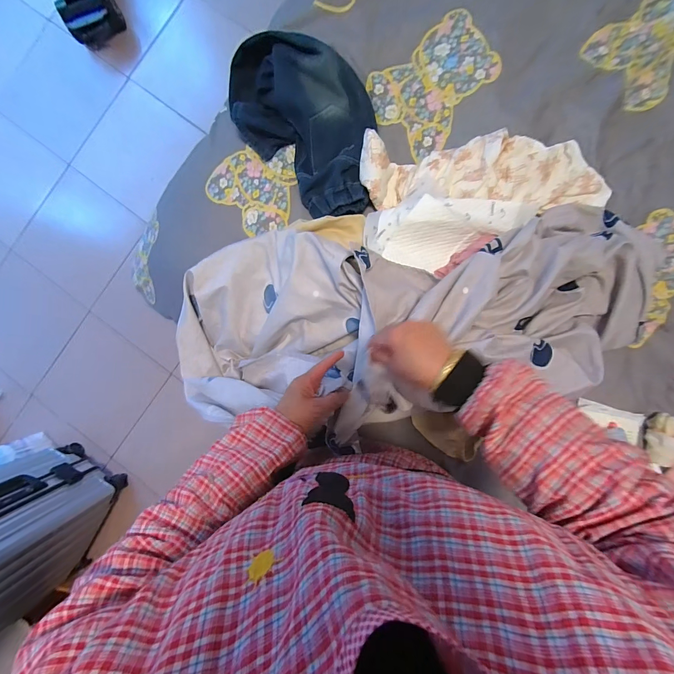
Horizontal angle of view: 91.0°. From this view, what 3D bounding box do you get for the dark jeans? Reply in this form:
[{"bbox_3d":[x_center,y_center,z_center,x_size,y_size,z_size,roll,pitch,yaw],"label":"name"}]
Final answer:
[{"bbox_3d":[-0.071,-0.414,0.663,0.289,0.093,0.321,-3,89,3],"label":"dark jeans"}]

